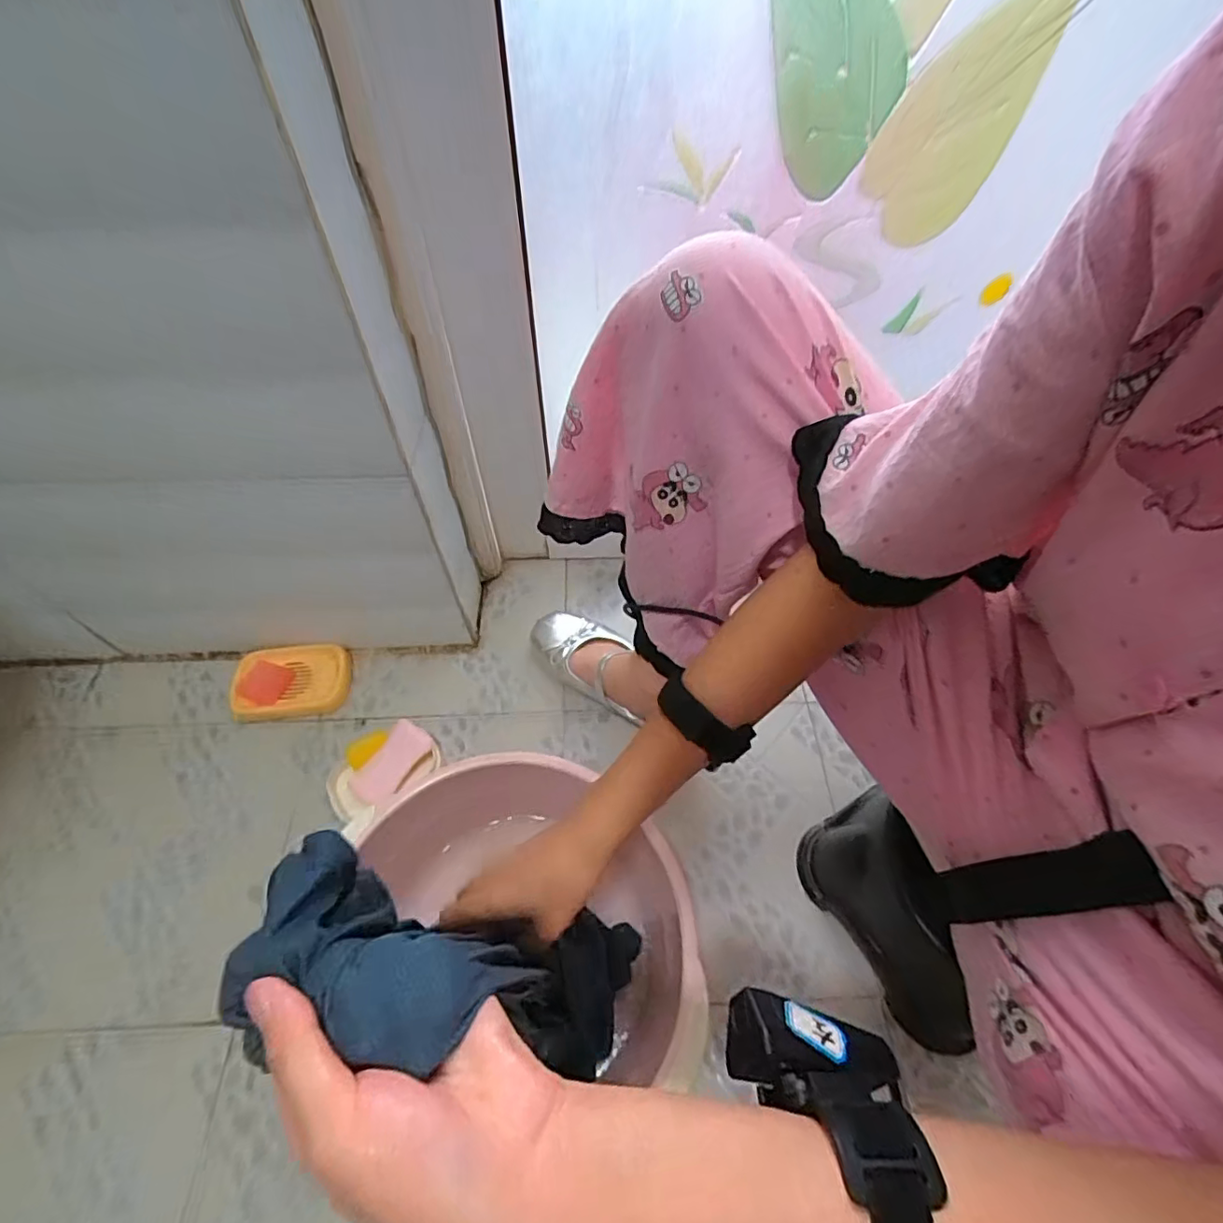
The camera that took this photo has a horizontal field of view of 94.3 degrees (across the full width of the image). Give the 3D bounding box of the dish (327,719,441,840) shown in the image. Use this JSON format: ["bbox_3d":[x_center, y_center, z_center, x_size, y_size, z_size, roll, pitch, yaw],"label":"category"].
[{"bbox_3d":[-0.258,0.175,0.634,0.119,0.028,0.083,-35,62,-23],"label":"dish"}]

